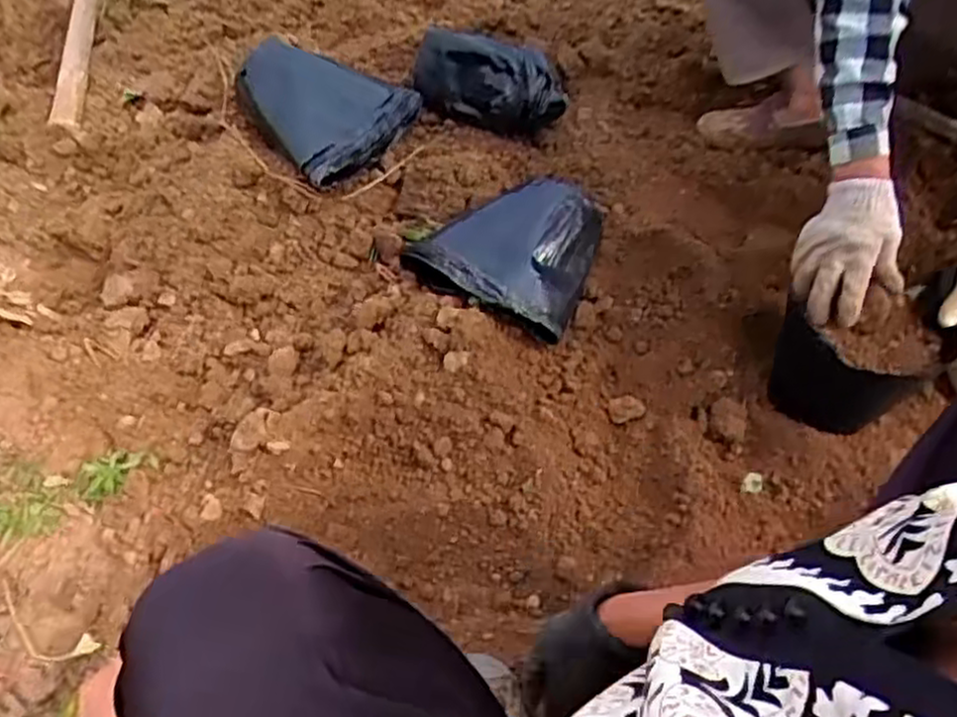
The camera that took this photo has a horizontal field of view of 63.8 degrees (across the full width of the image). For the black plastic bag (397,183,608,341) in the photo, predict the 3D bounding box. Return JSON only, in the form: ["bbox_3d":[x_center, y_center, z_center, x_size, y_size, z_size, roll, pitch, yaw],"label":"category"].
[{"bbox_3d":[0.028,-0.132,0.926,0.215,0.101,0.177,16,54,6],"label":"black plastic bag"}]

